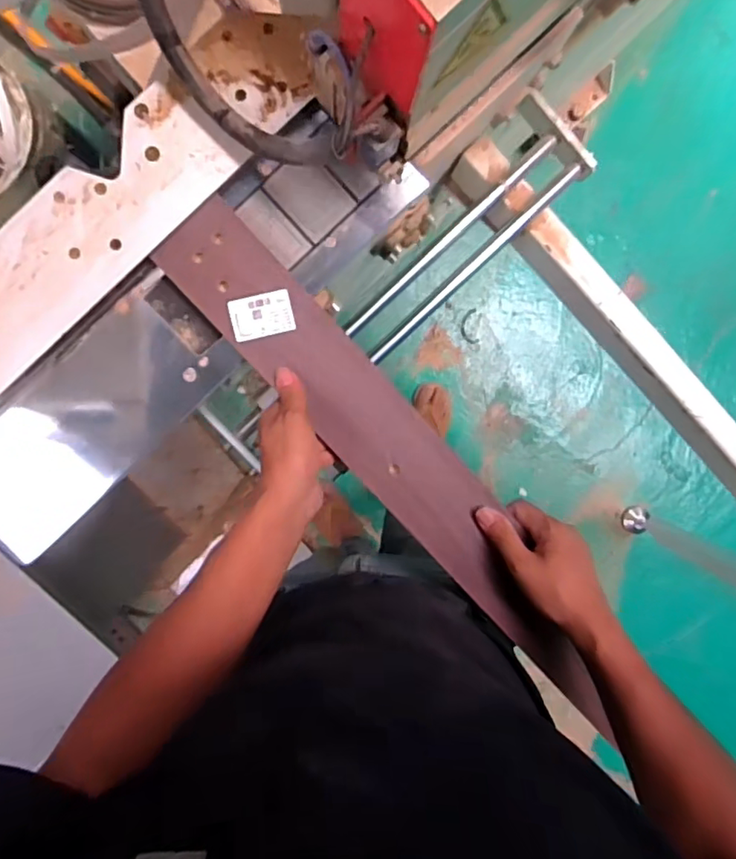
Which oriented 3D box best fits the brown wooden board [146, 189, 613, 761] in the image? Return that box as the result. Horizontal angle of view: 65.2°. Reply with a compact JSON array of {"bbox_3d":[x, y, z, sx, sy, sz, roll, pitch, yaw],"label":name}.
[{"bbox_3d":[0.038,0.040,0.595,0.097,0.018,0.639,-40,95,1],"label":"brown wooden board"}]

